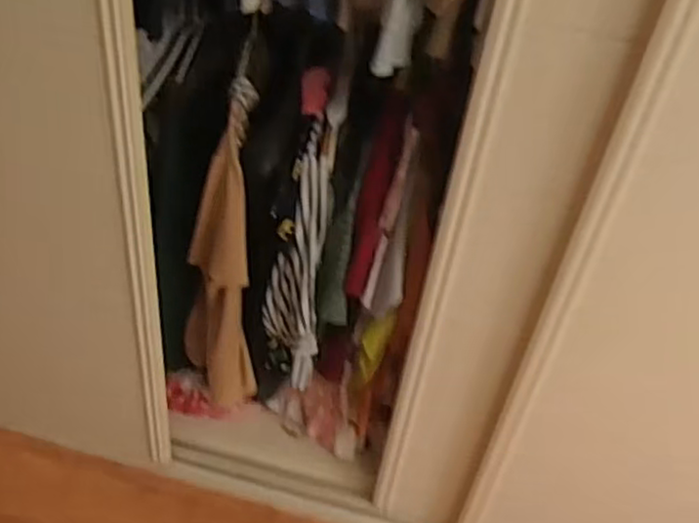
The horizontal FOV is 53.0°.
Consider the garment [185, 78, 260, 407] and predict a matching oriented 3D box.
[{"bbox_3d":[-0.251,0.015,1.346,0.139,0.676,0.113,-3,41,-13],"label":"garment"}]

